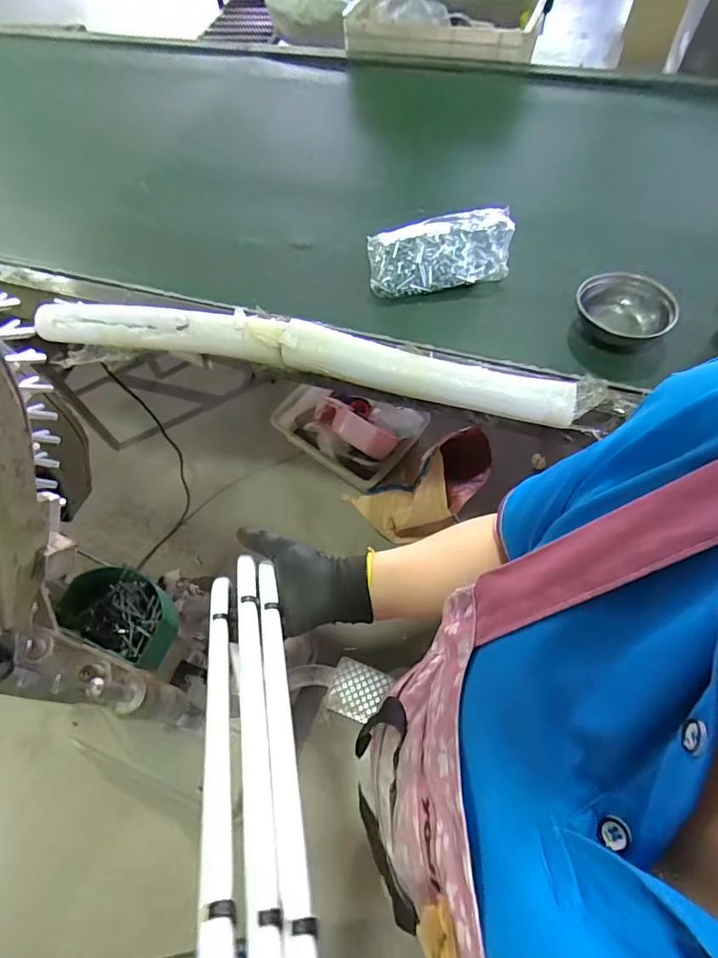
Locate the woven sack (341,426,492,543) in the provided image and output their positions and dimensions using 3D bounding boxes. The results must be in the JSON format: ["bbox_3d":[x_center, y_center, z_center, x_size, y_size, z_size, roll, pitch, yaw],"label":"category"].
[{"bbox_3d":[0.185,0.060,1.534,0.214,0.487,0.291,33,60,-23],"label":"woven sack"}]

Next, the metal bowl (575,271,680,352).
[{"bbox_3d":[0.437,-0.281,0.799,0.124,0.069,0.163,-9,60,-1],"label":"metal bowl"}]

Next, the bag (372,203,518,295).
[{"bbox_3d":[0.154,-0.432,0.908,0.266,0.073,0.147,-5,60,1],"label":"bag"}]

